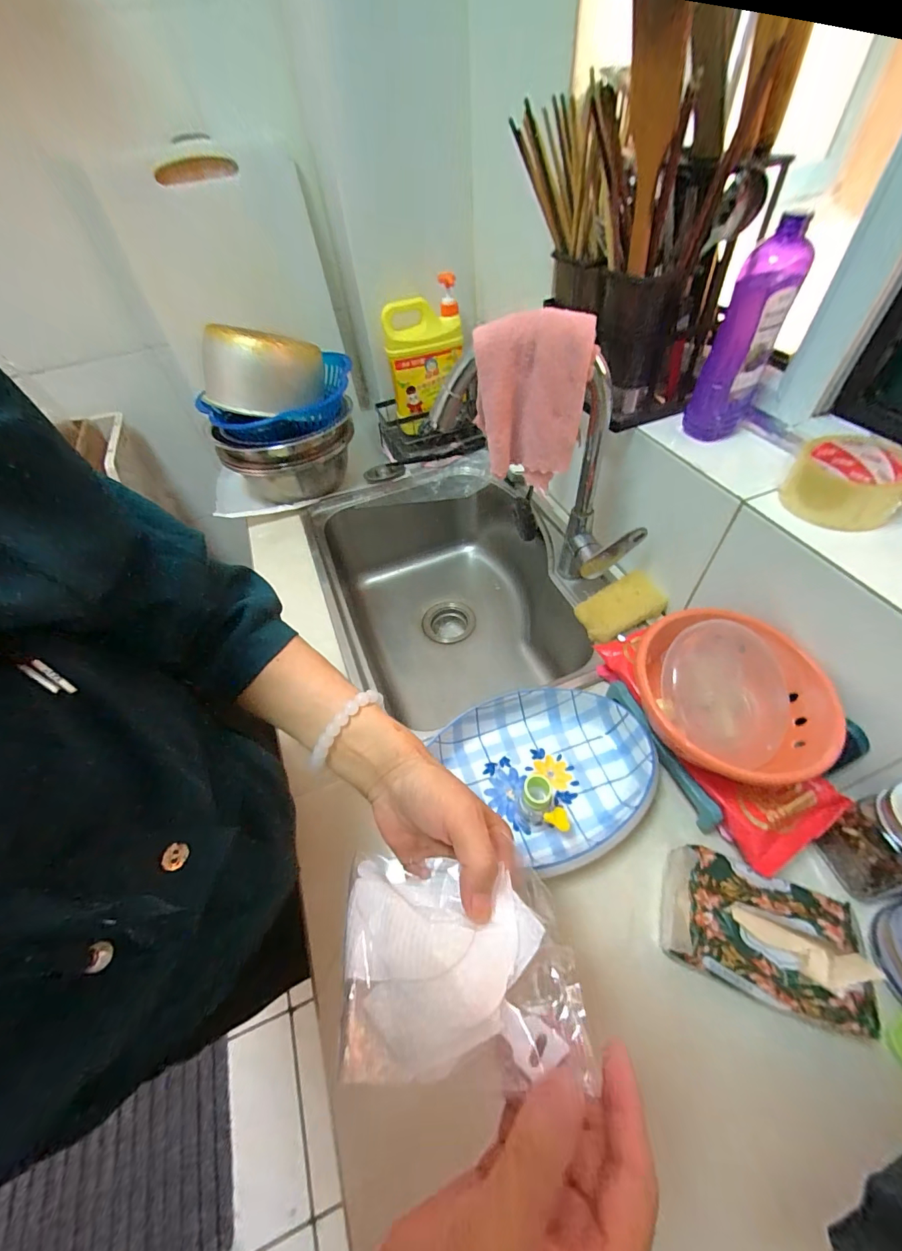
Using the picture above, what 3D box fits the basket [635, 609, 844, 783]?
[{"bbox_3d":[0.286,0.069,0.426,0.156,0.077,0.170,-3,51,3],"label":"basket"}]

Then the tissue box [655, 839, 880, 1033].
[{"bbox_3d":[0.257,0.249,0.360,0.133,0.067,0.100,17,55,18],"label":"tissue box"}]

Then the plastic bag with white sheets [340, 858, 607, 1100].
[{"bbox_3d":[0.002,0.169,0.226,0.128,0.020,0.098,-10,42,12],"label":"plastic bag with white sheets"}]

